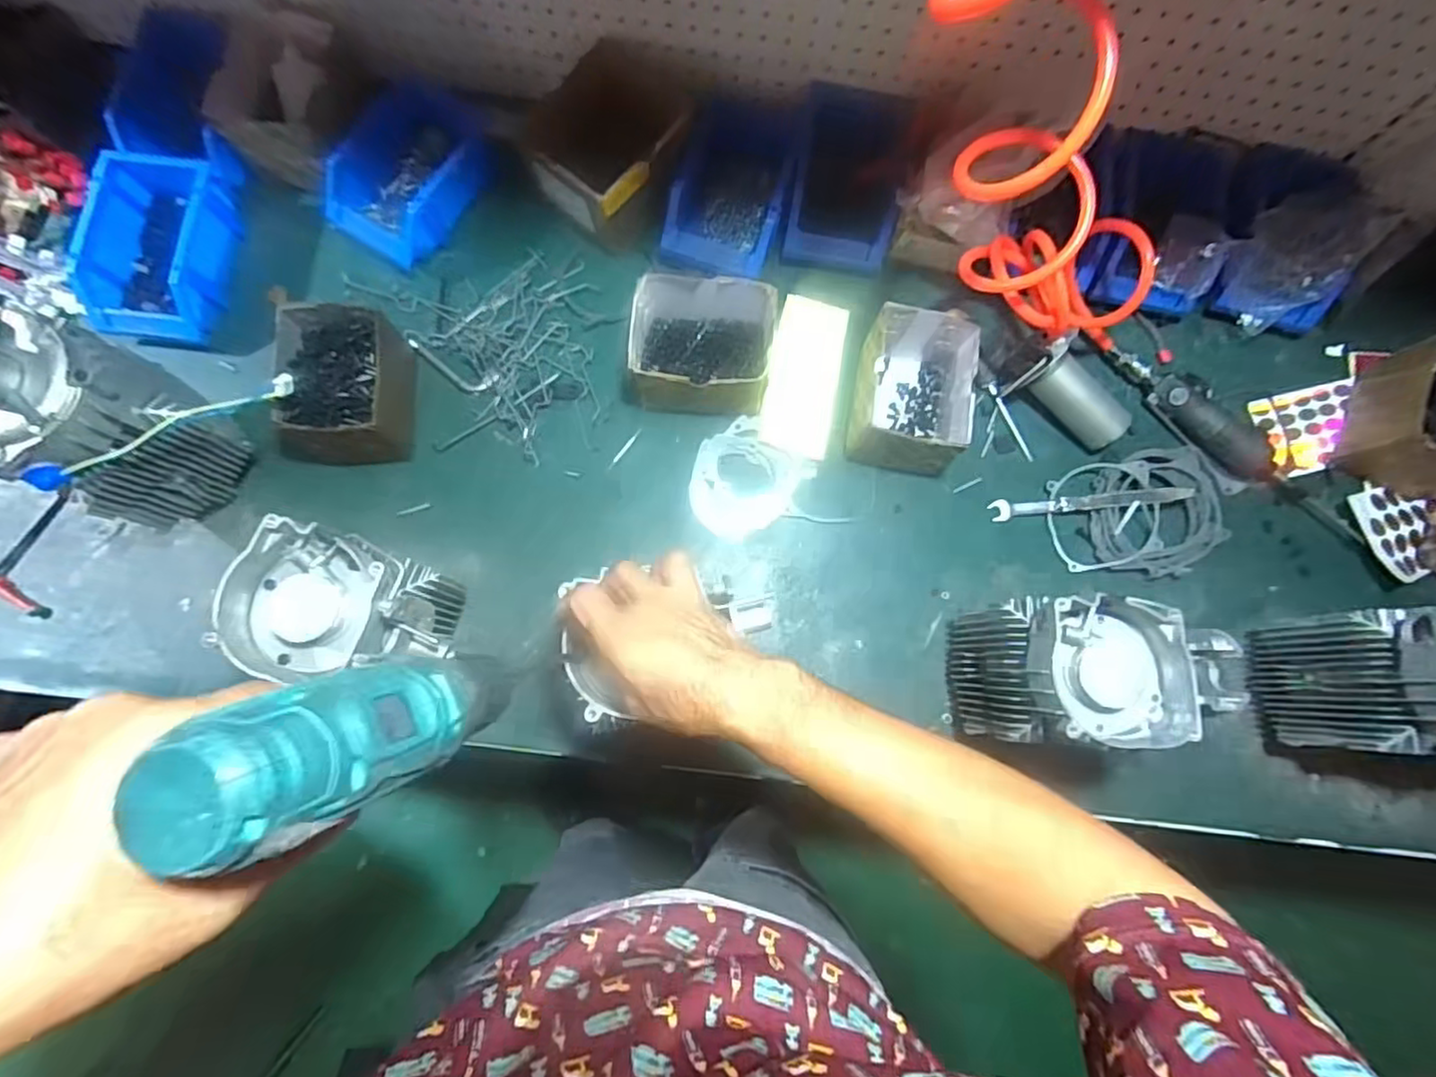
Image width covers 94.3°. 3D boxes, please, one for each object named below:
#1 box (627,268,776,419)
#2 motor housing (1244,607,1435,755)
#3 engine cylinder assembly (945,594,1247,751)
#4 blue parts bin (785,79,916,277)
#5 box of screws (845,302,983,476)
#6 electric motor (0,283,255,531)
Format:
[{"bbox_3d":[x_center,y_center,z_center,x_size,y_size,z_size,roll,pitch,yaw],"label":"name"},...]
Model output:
[{"bbox_3d":[-0.016,-0.203,0.709,0.152,0.088,0.119,6,77,1],"label":"box"},{"bbox_3d":[0.616,0.138,0.618,0.122,0.215,0.123,9,77,1],"label":"motor housing"},{"bbox_3d":[0.317,0.121,0.603,0.161,0.208,0.120,-1,77,-1],"label":"engine cylinder assembly"},{"bbox_3d":[0.143,-0.398,0.757,0.123,0.076,0.167,9,77,2],"label":"blue parts bin"},{"bbox_3d":[0.207,-0.159,0.709,0.115,0.093,0.170,9,77,2],"label":"box of screws"},{"bbox_3d":[-0.529,-0.106,0.543,0.109,0.301,0.134,34,79,7],"label":"electric motor"}]

